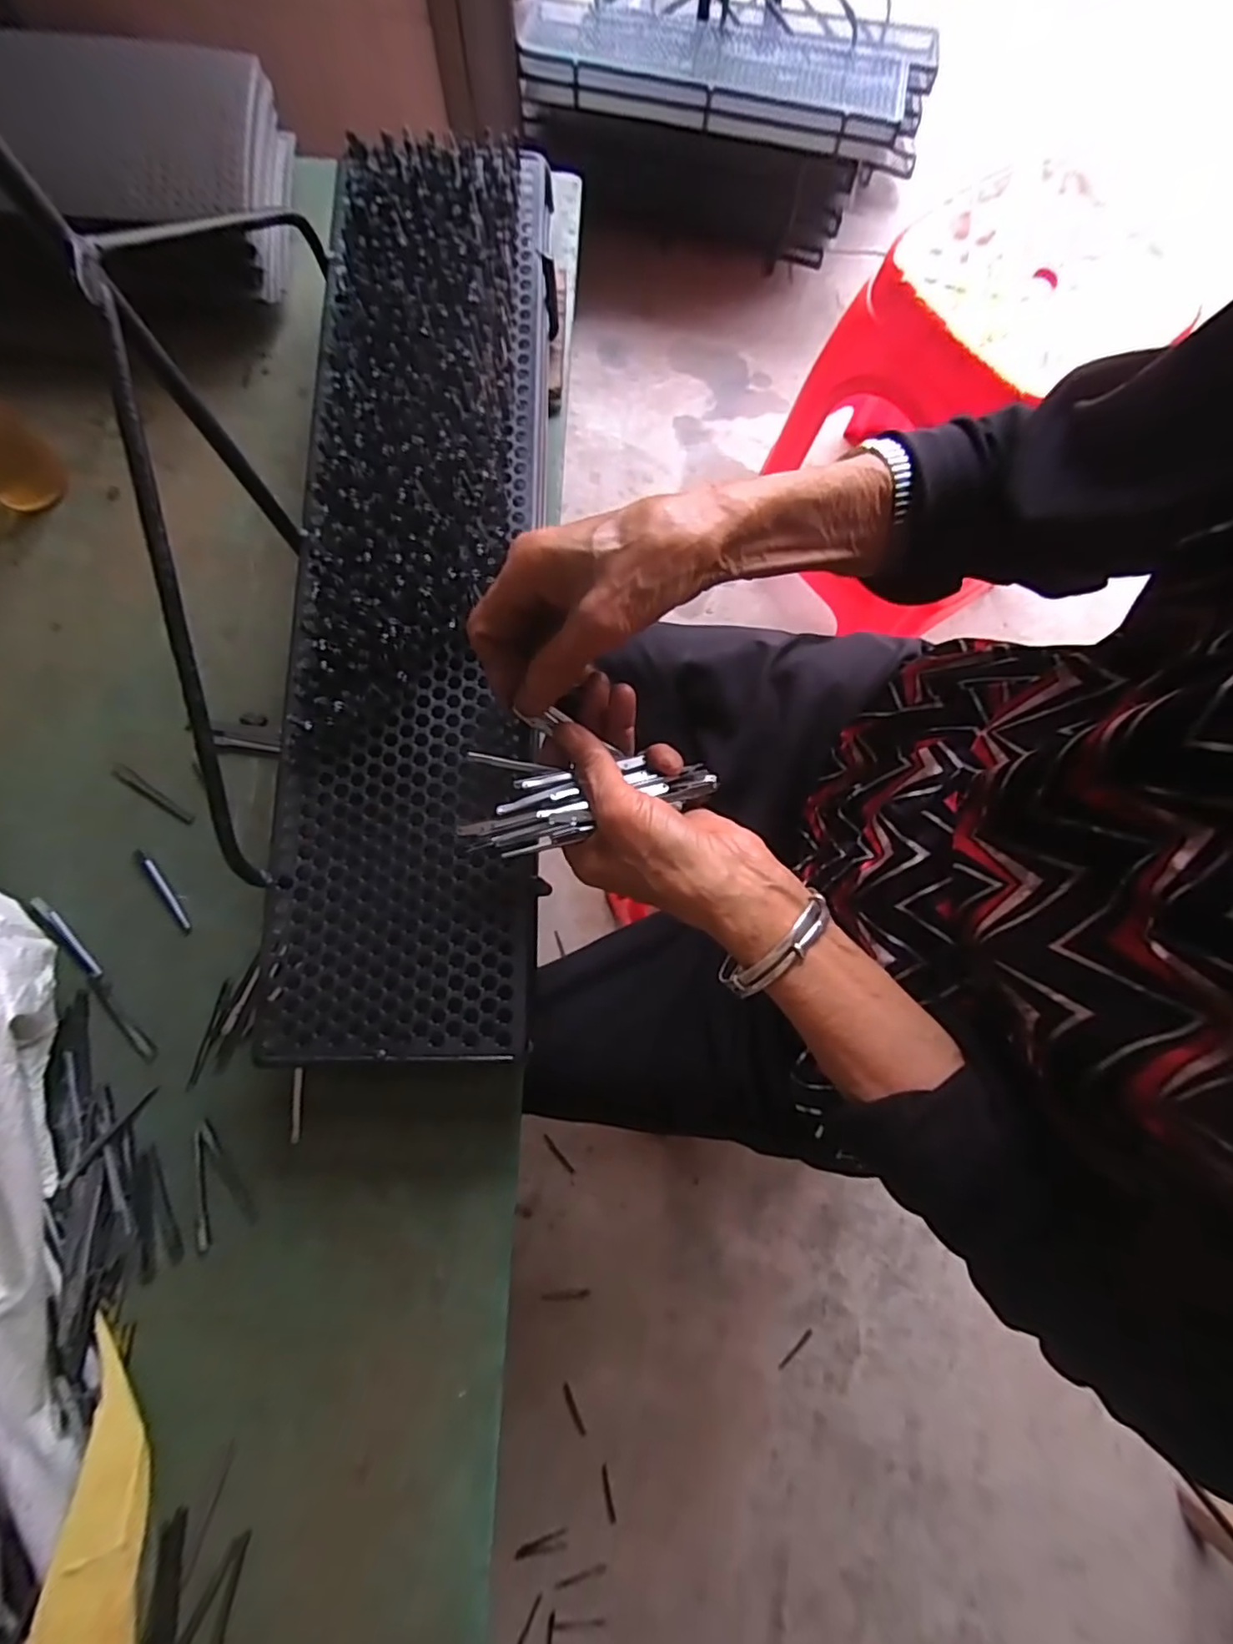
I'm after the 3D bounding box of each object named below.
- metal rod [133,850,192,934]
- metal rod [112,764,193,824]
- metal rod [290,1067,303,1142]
[{"bbox_3d":[-0.291,0.044,0.403,0.009,0.004,0.063,-37,82,-8],"label":"metal rod"},{"bbox_3d":[-0.305,-0.017,0.413,0.063,0.006,0.008,34,79,5],"label":"metal rod"},{"bbox_3d":[-0.191,0.169,0.377,0.005,0.004,0.041,-3,78,-2],"label":"metal rod"}]

